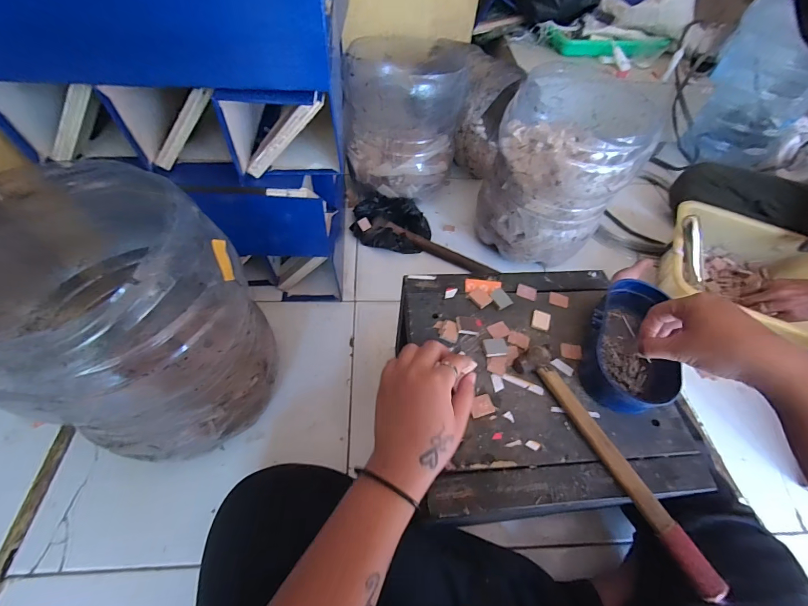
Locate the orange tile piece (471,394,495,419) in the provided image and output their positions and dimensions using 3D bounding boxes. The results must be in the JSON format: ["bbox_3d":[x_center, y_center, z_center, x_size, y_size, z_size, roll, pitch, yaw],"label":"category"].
[{"bbox_3d":[0.080,0.106,0.366,0.026,0.007,0.020,-13,57,-13],"label":"orange tile piece"}]

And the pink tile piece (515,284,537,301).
[{"bbox_3d":[0.159,-0.015,0.460,0.026,0.004,0.020,25,57,13],"label":"pink tile piece"}]

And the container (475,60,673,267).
[{"bbox_3d":[0.289,-0.249,0.688,0.244,0.242,0.250,31,59,16],"label":"container"}]

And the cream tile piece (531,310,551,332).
[{"bbox_3d":[0.168,0.021,0.435,0.021,0.006,0.025,19,56,9],"label":"cream tile piece"}]

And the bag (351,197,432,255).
[{"bbox_3d":[-0.027,-0.176,0.770,0.167,0.048,0.121,11,55,4],"label":"bag"}]

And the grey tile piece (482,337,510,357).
[{"bbox_3d":[0.104,0.049,0.404,0.026,0.004,0.023,-6,56,-9],"label":"grey tile piece"}]

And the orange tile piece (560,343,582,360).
[{"bbox_3d":[0.193,0.056,0.413,0.023,0.004,0.019,12,55,4],"label":"orange tile piece"}]

